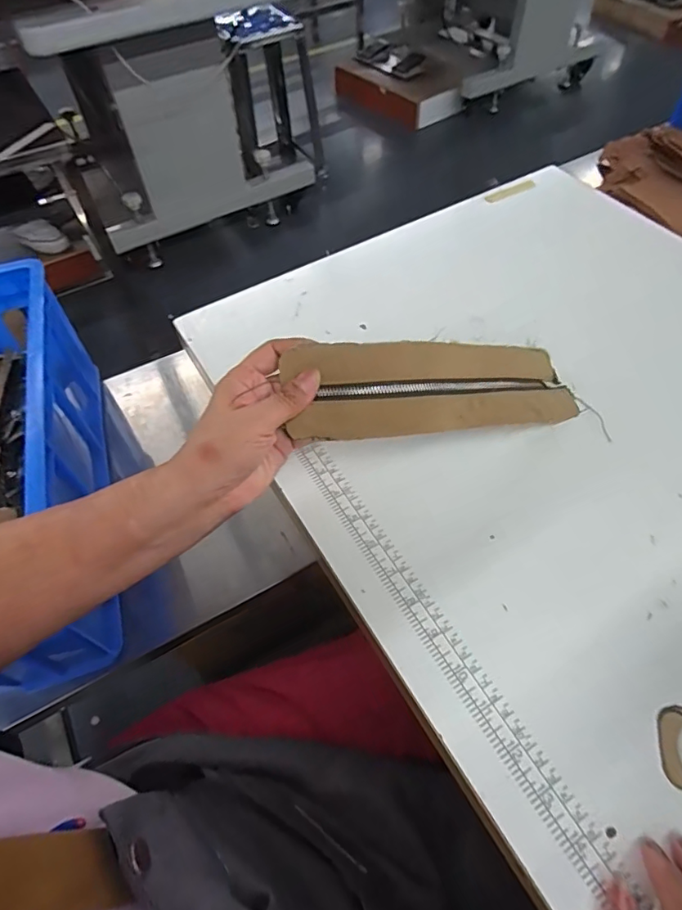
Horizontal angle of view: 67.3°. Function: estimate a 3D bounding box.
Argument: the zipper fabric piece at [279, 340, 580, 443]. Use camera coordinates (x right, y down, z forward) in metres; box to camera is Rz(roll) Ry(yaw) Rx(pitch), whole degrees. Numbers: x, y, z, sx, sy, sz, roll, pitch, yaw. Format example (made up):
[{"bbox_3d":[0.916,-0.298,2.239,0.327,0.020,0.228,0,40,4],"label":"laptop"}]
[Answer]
[{"bbox_3d":[0.076,-0.047,0.394,0.254,0.075,0.040,-3,13,-17],"label":"zipper fabric piece"}]

